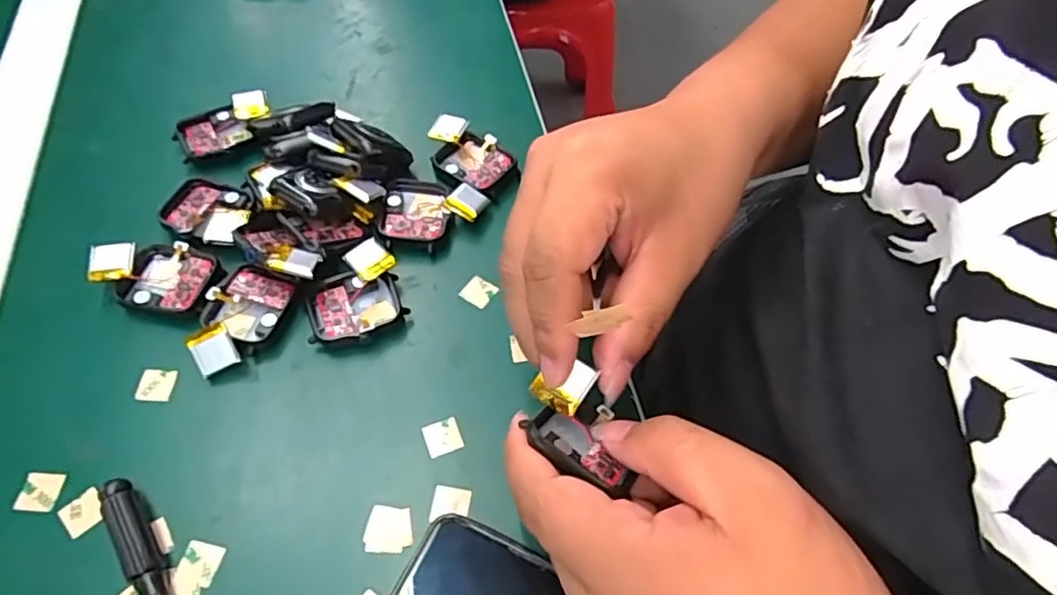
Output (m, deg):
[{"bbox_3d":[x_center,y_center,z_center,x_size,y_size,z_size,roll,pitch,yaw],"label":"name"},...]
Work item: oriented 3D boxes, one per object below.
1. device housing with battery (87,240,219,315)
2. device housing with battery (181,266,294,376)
[{"bbox_3d":[-0.187,-0.011,0.314,0.058,0.016,0.038,5,57,1],"label":"device housing with battery"},{"bbox_3d":[-0.140,0.011,0.305,0.036,0.015,0.058,15,57,7],"label":"device housing with battery"}]

